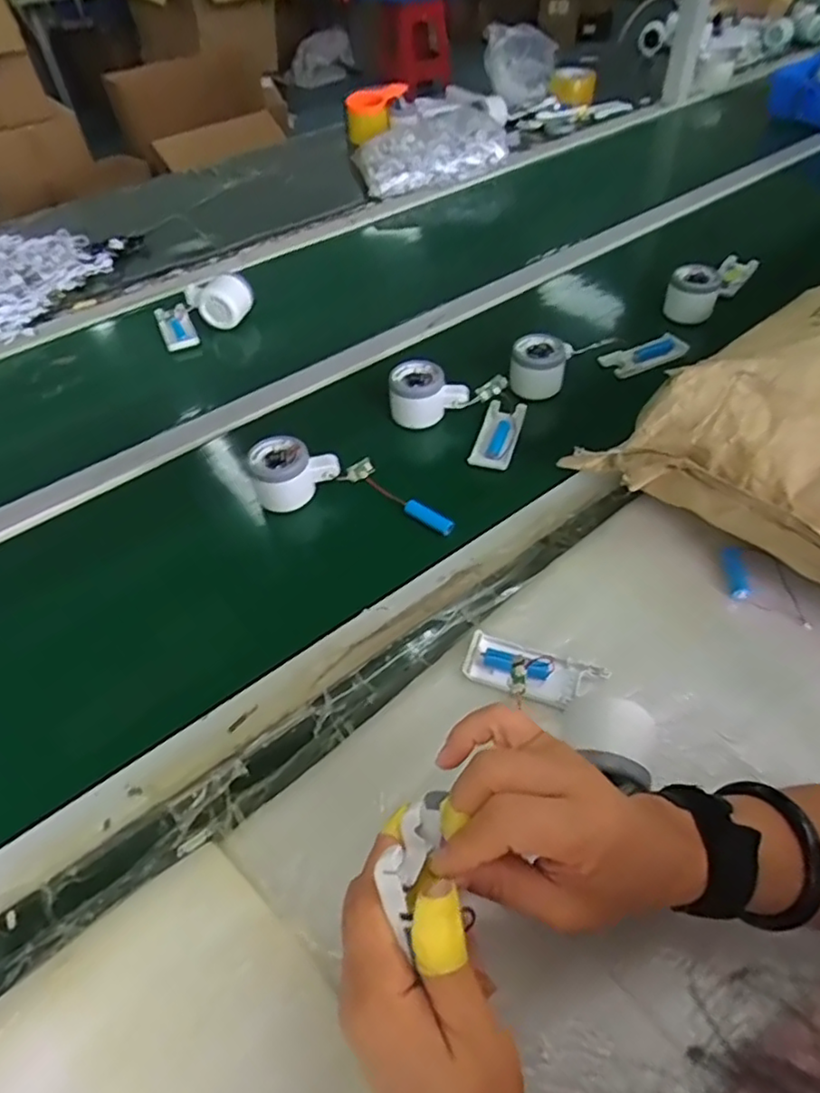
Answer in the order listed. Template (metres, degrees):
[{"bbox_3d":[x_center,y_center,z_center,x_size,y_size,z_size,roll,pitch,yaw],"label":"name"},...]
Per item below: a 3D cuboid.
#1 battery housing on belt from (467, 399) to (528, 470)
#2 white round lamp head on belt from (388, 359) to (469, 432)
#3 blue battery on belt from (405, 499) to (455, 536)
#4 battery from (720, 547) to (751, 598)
[{"bbox_3d":[0.094,-0.122,0.685,0.043,0.022,0.108,11,51,13],"label":"battery housing on belt"},{"bbox_3d":[0.020,-0.169,0.701,0.081,0.049,0.058,-12,49,-7],"label":"white round lamp head on belt"},{"bbox_3d":[0.018,-0.028,0.605,0.053,0.016,0.012,28,56,25],"label":"blue battery on belt"},{"bbox_3d":[0.272,0.022,0.530,0.013,0.012,0.046,-3,67,4],"label":"battery"}]

